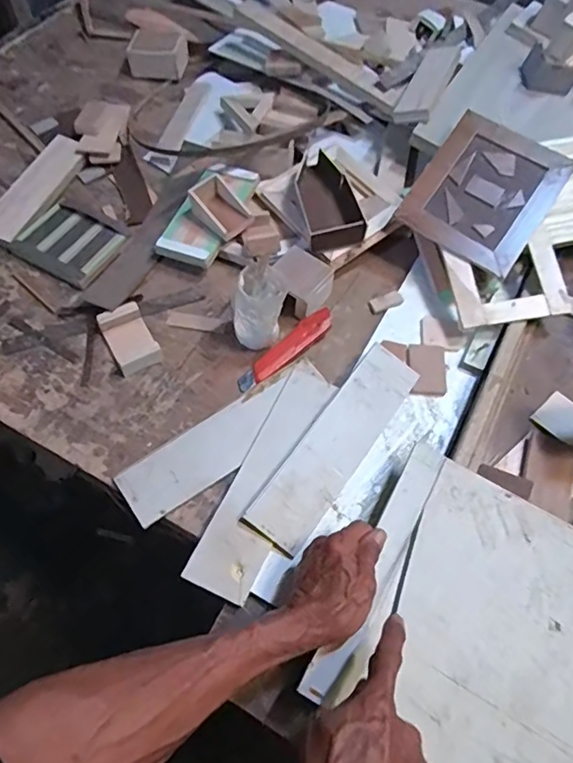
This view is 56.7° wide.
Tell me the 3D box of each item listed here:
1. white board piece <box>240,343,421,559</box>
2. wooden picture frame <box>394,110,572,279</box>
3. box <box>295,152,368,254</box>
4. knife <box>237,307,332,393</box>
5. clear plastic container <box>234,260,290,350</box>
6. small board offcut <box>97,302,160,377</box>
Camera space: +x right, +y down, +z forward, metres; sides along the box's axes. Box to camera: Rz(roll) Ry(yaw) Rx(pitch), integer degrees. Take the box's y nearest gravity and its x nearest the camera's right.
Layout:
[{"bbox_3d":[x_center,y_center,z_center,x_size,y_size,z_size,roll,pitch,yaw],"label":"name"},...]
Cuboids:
[{"bbox_3d":[0.057,0.067,0.587,0.066,0.008,0.260,38,67,3],"label":"white board piece"},{"bbox_3d":[0.263,-0.252,0.703,0.162,0.015,0.184,34,84,7],"label":"wooden picture frame"},{"bbox_3d":[0.050,-0.251,0.723,0.075,0.034,0.158,-9,61,-8],"label":"box"},{"bbox_3d":[0.000,-0.039,0.658,0.150,0.017,0.031,-39,69,-23],"label":"knife"},{"bbox_3d":[-0.031,-0.088,0.635,0.060,0.087,0.079,9,60,2],"label":"clear plastic container"},{"bbox_3d":[-0.193,-0.051,0.655,0.051,0.028,0.086,-26,64,-17],"label":"small board offcut"}]

